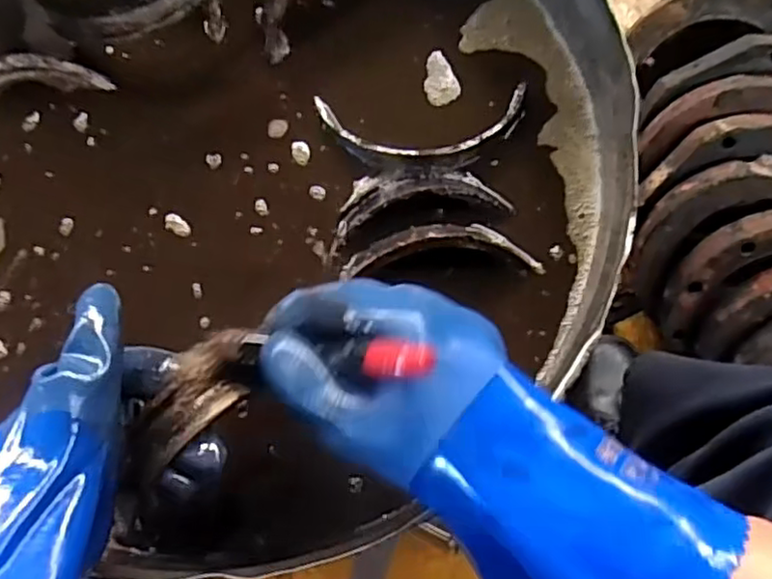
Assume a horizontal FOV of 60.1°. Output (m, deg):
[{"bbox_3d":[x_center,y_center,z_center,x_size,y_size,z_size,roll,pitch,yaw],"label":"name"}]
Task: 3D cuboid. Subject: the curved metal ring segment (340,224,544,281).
[{"bbox_3d":[0.040,-0.032,0.476,0.143,0.028,0.036,-1,75,1],"label":"curved metal ring segment"}]

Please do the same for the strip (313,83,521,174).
[{"bbox_3d":[0.029,-0.122,0.509,0.161,0.018,0.073,-3,75,1],"label":"strip"}]

